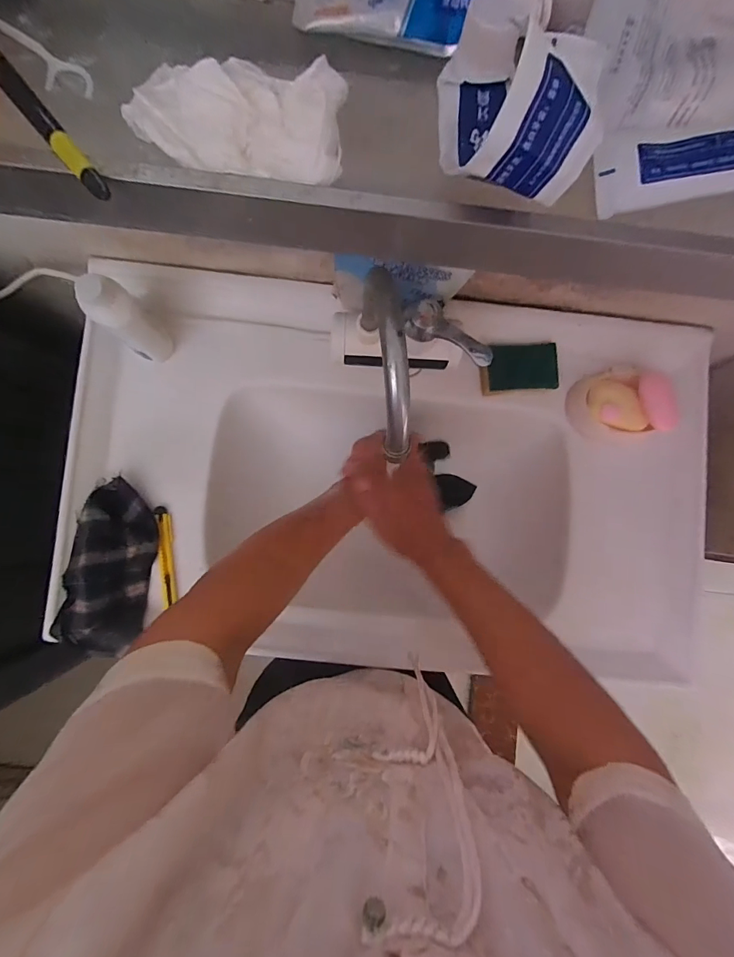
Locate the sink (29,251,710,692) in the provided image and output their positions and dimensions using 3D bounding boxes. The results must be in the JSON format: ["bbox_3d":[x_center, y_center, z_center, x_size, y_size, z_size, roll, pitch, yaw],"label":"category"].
[{"bbox_3d":[0.031,-0.005,0.590,0.812,0.163,0.458,7,86,-1],"label":"sink"}]

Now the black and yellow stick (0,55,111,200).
[{"bbox_3d":[-0.189,-0.210,0.206,0.013,0.008,0.182,-40,88,-3],"label":"black and yellow stick"}]

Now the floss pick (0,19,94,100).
[{"bbox_3d":[-0.178,-0.224,0.219,0.071,0.005,0.020,30,86,0],"label":"floss pick"}]

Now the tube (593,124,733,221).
[{"bbox_3d":[0.203,-0.170,0.211,0.157,0.030,0.040,-10,87,-2],"label":"tube"}]

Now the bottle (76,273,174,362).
[{"bbox_3d":[-0.279,-0.182,0.492,0.051,0.145,0.049,35,86,1],"label":"bottle"}]

